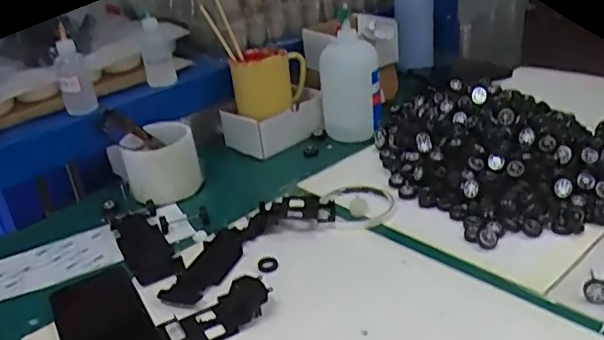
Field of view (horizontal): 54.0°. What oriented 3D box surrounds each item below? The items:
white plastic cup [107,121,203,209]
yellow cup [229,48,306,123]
[{"bbox_3d":[-0.175,-0.007,0.721,0.101,0.068,0.085,-18,32,-22],"label":"white plastic cup"},{"bbox_3d":[-0.048,-0.123,0.825,0.073,0.078,0.092,9,31,28],"label":"yellow cup"}]

